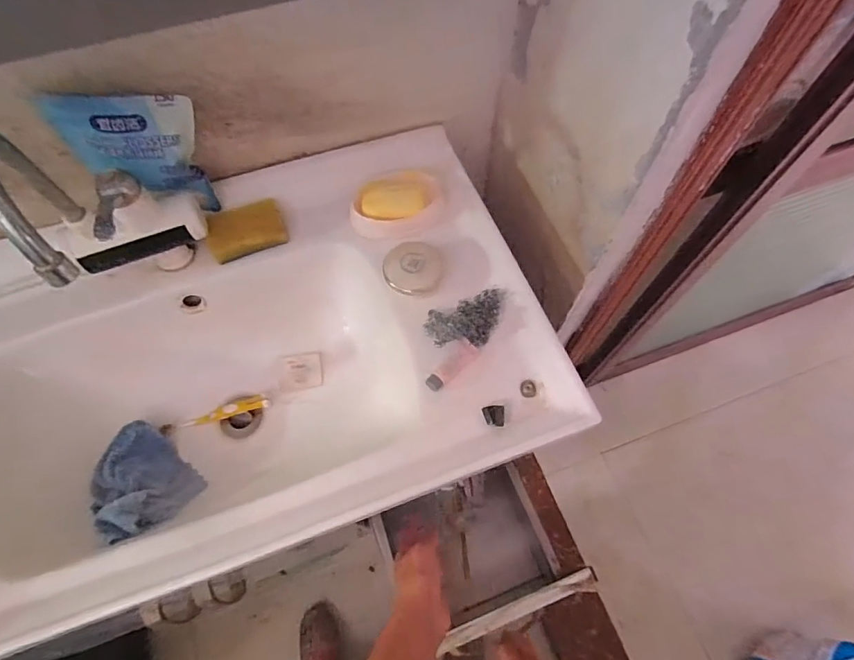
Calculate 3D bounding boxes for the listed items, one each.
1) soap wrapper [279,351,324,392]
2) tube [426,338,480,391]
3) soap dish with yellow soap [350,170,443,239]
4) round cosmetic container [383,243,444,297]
[{"bbox_3d":[-0.184,0.061,0.688,0.068,0.004,0.053,-6,80,8],"label":"soap wrapper"},{"bbox_3d":[0.031,0.041,0.538,0.022,0.021,0.074,38,70,19],"label":"tube"},{"bbox_3d":[-0.042,-0.165,0.619,0.125,0.032,0.088,-10,63,-3],"label":"soap dish with yellow soap"},{"bbox_3d":[-0.017,-0.078,0.582,0.070,0.017,0.069,-1,63,2],"label":"round cosmetic container"}]

